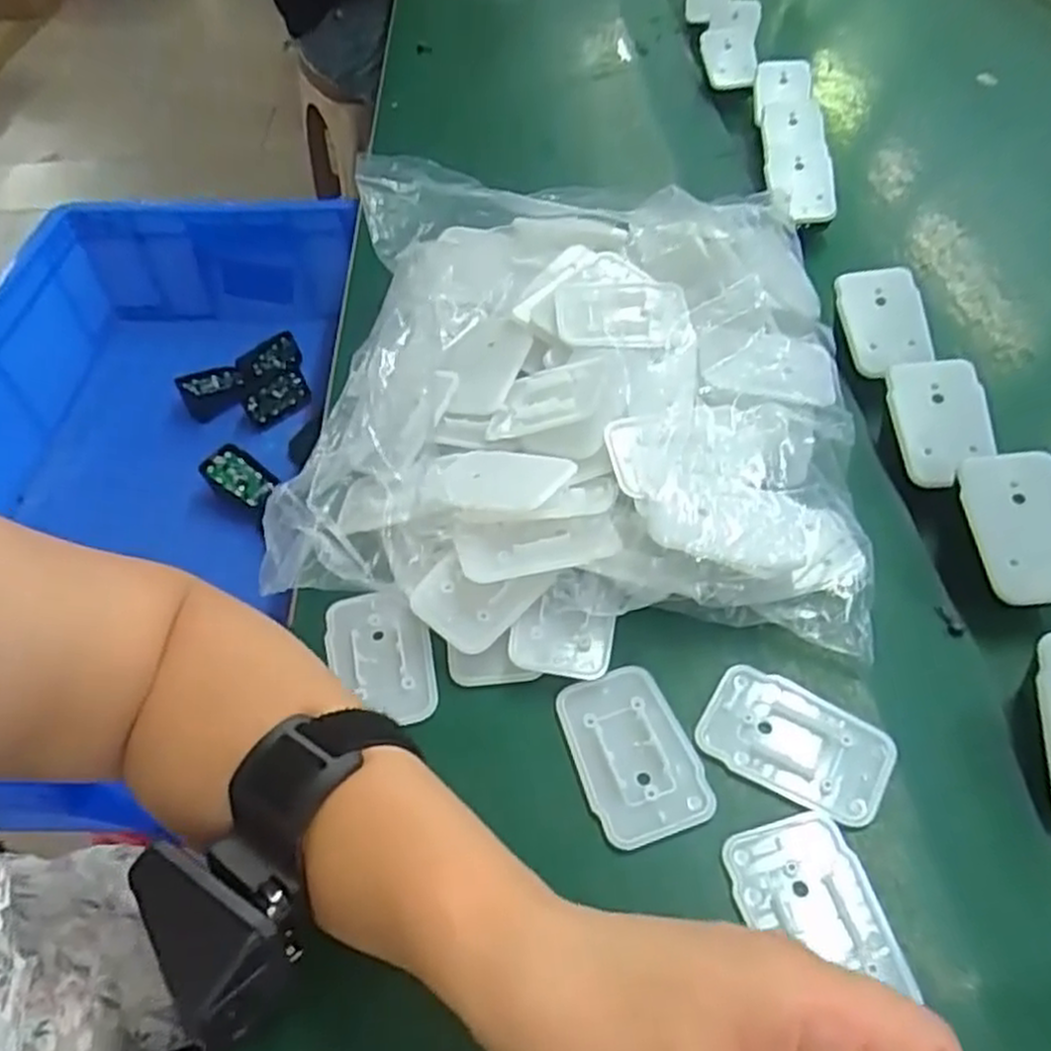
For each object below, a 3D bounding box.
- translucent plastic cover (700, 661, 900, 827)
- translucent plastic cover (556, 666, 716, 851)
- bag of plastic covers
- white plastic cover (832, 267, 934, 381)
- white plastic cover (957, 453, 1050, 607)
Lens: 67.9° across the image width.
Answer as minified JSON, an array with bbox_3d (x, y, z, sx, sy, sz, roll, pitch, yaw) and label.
[{"bbox_3d":[0.105,0.084,0.305,0.069,0.004,0.044,26,58,22],"label":"translucent plastic cover"},{"bbox_3d":[0.042,0.089,0.307,0.044,0.004,0.067,-17,53,-9],"label":"translucent plastic cover"},{"bbox_3d":[0.020,-0.071,0.389,0.258,0.087,0.282,0,52,5],"label":"bag of plastic covers"},{"bbox_3d":[0.199,-0.114,0.433,0.041,0.007,0.062,-11,80,16],"label":"white plastic cover"},{"bbox_3d":[0.214,0.000,0.334,0.041,0.006,0.067,-8,72,9],"label":"white plastic cover"}]

